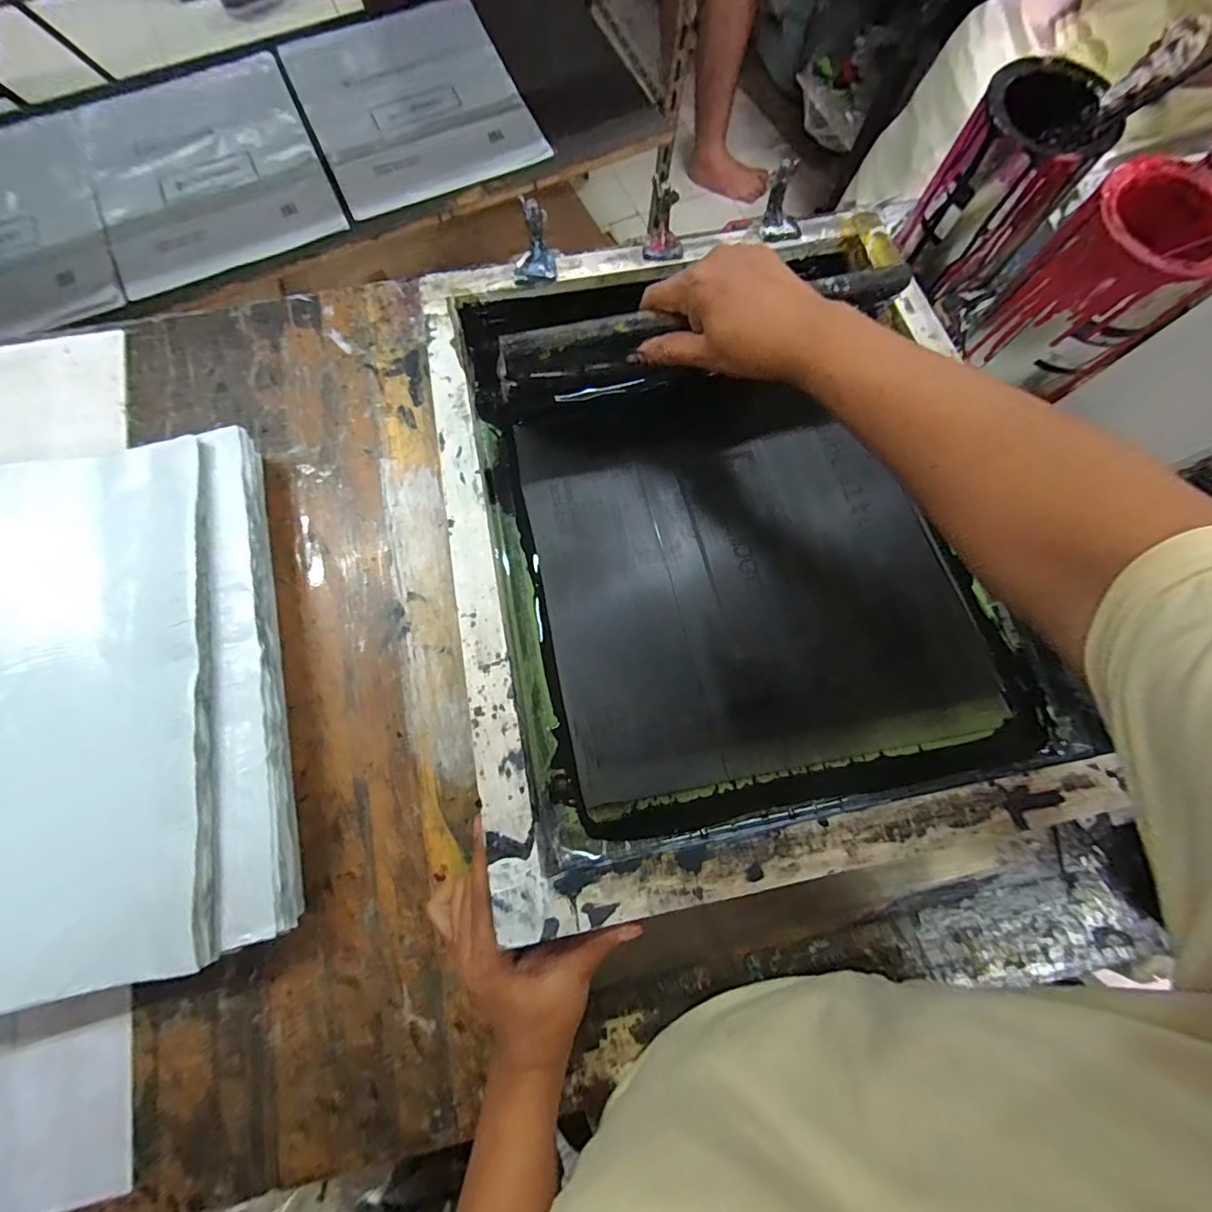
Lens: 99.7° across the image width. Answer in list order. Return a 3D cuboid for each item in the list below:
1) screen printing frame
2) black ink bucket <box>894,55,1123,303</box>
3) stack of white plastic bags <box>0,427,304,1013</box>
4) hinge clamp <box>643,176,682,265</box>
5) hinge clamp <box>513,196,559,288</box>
[{"bbox_3d":[0.092,-0.082,0.415,0.418,0.059,0.530,-11,72,-4],"label":"screen printing frame"},{"bbox_3d":[0.357,-0.384,0.471,0.105,0.141,0.102,0,76,-1],"label":"black ink bucket"},{"bbox_3d":[-0.519,0.096,0.386,0.531,0.067,0.415,-12,77,-4],"label":"stack of white plastic bags"},{"bbox_3d":[0.054,-0.358,0.481,0.035,0.027,0.061,-3,105,-2],"label":"hinge clamp"},{"bbox_3d":[-0.068,-0.335,0.469,0.040,0.034,0.060,-6,76,-2],"label":"hinge clamp"}]

